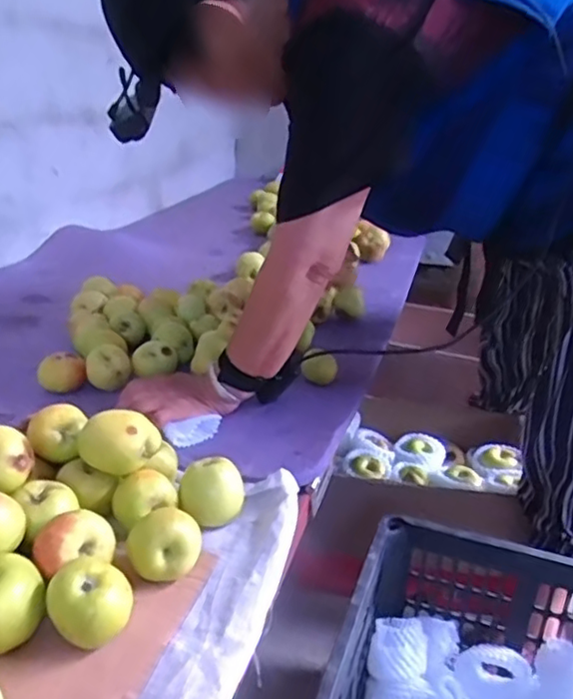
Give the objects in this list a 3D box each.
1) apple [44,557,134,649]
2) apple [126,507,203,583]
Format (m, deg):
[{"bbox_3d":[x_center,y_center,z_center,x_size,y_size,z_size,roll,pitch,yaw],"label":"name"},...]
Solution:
[{"bbox_3d":[-0.150,0.195,0.482,0.060,0.054,0.048,-7,26,-18],"label":"apple"},{"bbox_3d":[-0.108,0.166,0.559,0.062,0.048,0.060,-3,25,-9],"label":"apple"}]

